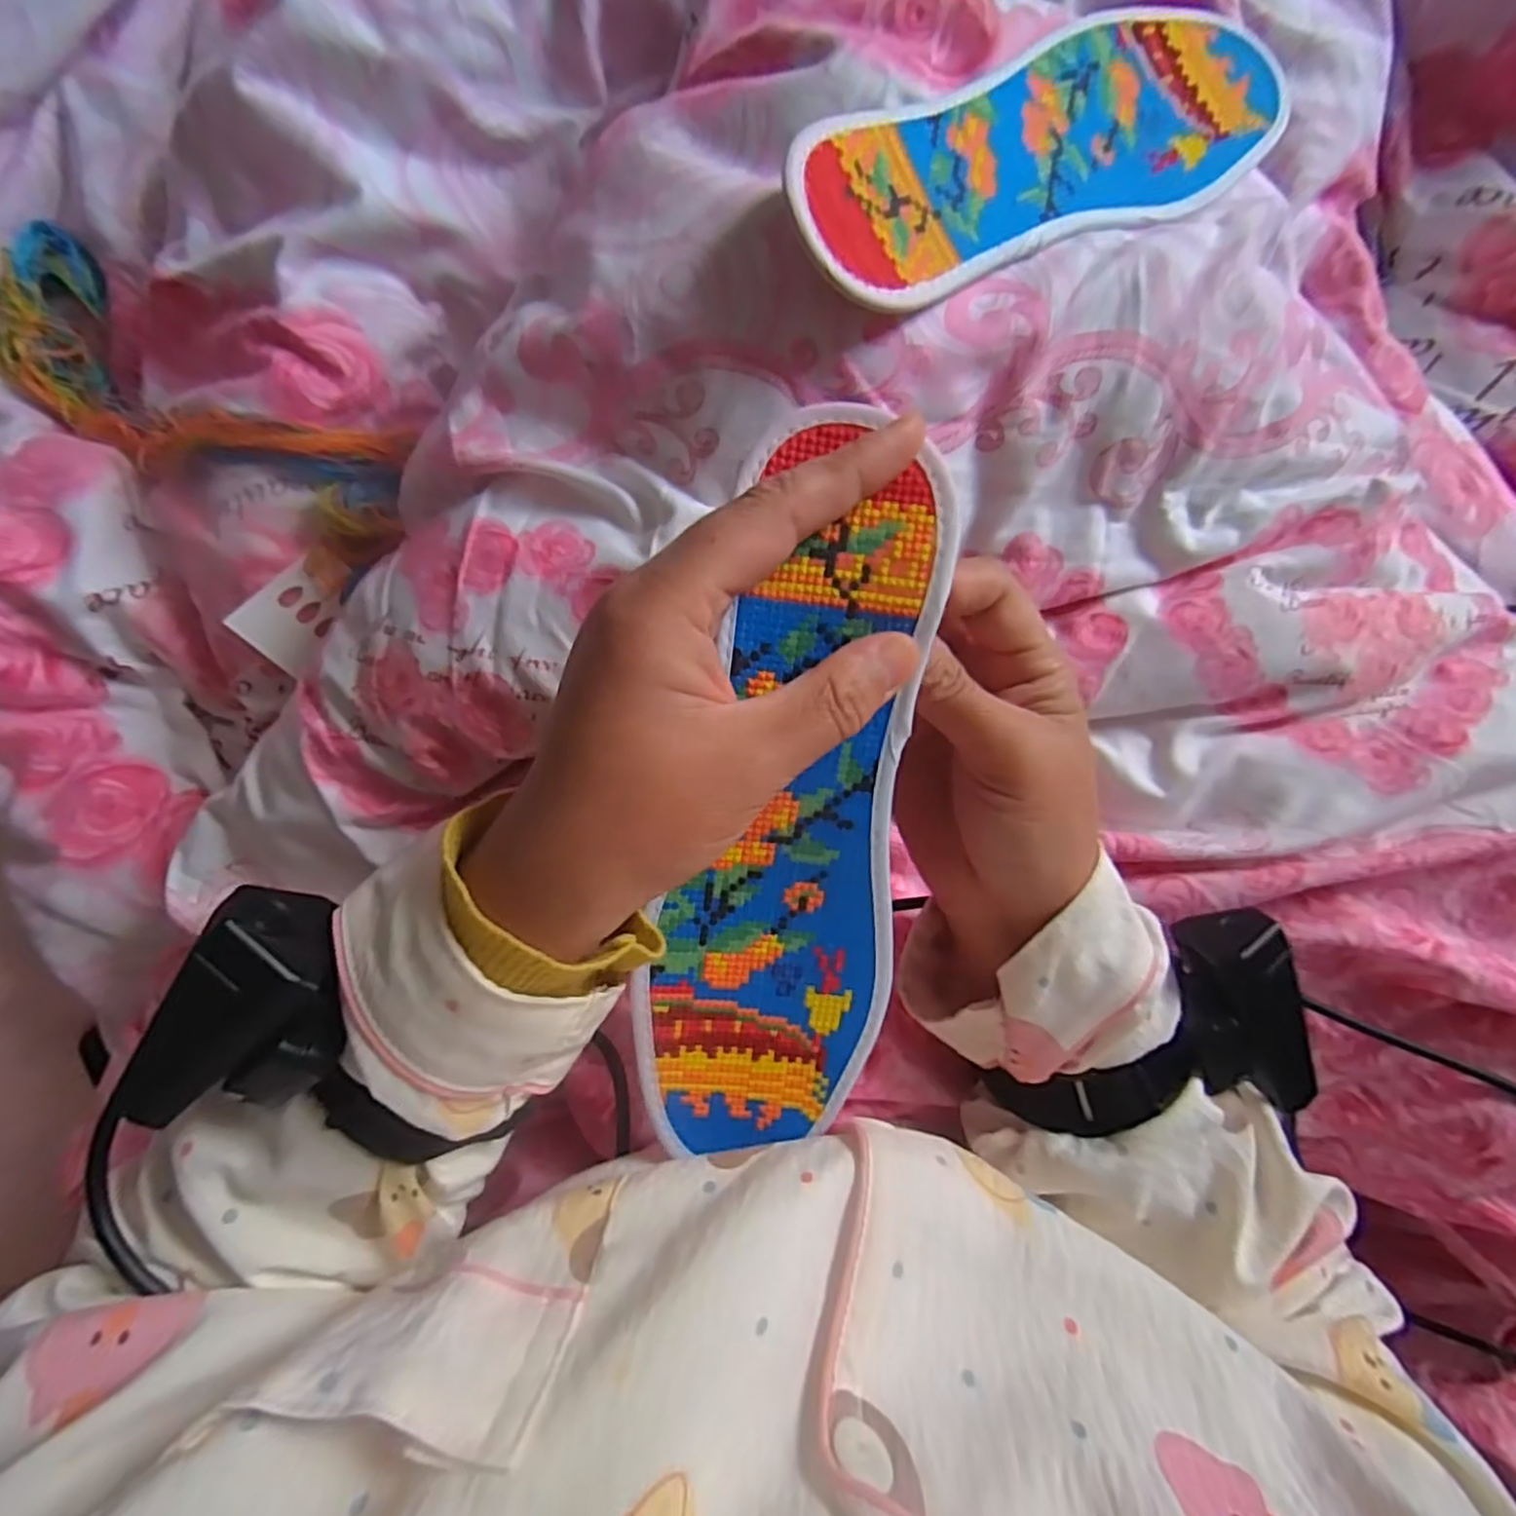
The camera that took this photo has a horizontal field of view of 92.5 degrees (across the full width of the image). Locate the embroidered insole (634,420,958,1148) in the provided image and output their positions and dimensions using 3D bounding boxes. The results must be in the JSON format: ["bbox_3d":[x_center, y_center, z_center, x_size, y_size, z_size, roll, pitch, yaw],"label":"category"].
[{"bbox_3d":[0.012,0.022,0.220,0.073,0.012,0.230,9,106,-3],"label":"embroidered insole"}]

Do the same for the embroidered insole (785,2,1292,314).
[{"bbox_3d":[0.112,-0.225,0.265,0.245,0.010,0.074,-34,95,-19],"label":"embroidered insole"}]

